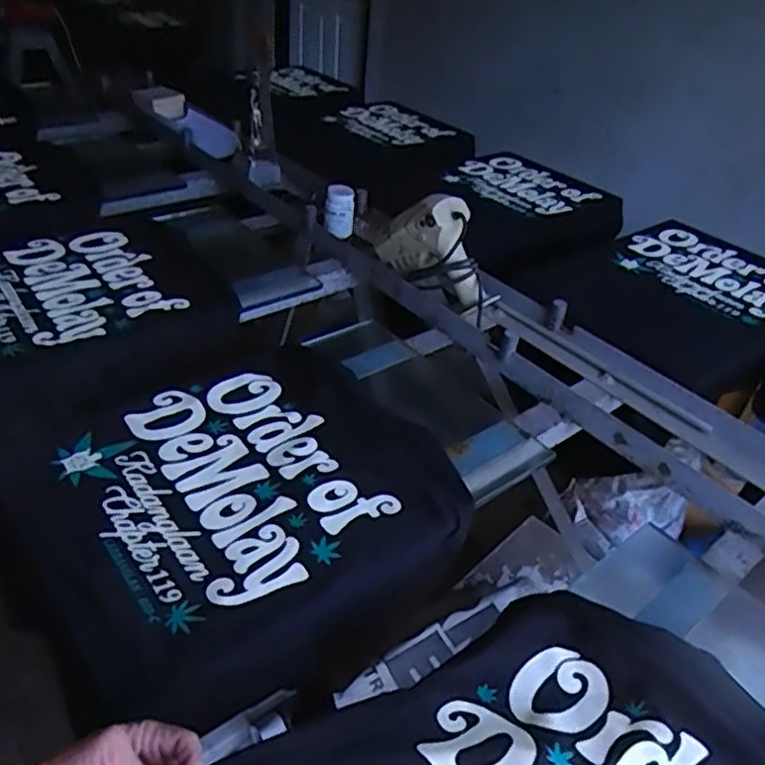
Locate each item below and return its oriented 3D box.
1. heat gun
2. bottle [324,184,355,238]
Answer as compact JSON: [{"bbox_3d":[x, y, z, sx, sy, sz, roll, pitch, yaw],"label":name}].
[{"bbox_3d":[0.091,-0.245,1.202,0.294,0.181,0.071,33,45,31],"label":"heat gun"},{"bbox_3d":[-0.094,-0.368,1.414,0.063,0.099,0.058,4,37,-3],"label":"bottle"}]

